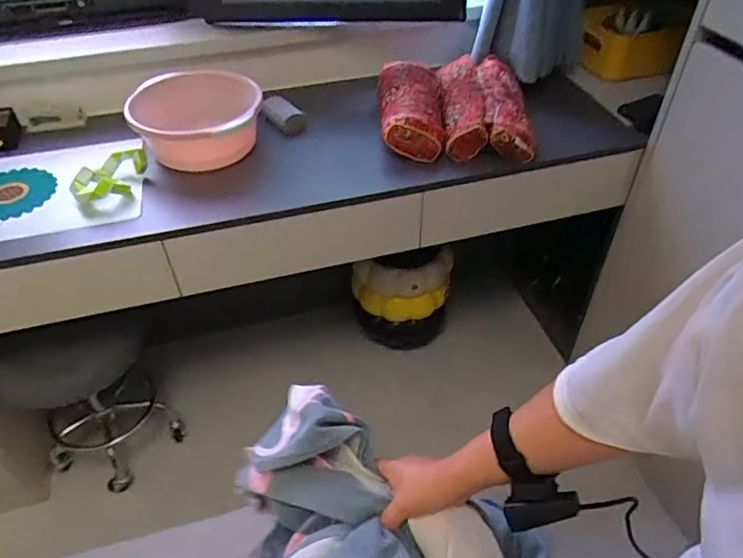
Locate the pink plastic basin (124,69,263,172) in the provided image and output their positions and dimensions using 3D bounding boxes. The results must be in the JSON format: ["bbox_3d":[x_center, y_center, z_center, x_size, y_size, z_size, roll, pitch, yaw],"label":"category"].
[{"bbox_3d":[-0.355,-0.326,1.143,0.250,0.101,0.250,-1,43,1],"label":"pink plastic basin"}]

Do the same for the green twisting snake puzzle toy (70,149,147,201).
[{"bbox_3d":[-0.488,-0.185,1.061,0.143,0.060,0.086,-33,52,-29],"label":"green twisting snake puzzle toy"}]

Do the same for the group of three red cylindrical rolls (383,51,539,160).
[{"bbox_3d":[0.173,-0.390,1.225,0.300,0.080,0.355,0,43,1],"label":"group of three red cylindrical rolls"}]

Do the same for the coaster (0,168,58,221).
[{"bbox_3d":[-0.701,-0.166,1.078,0.154,0.010,0.159,0,46,0],"label":"coaster"}]

